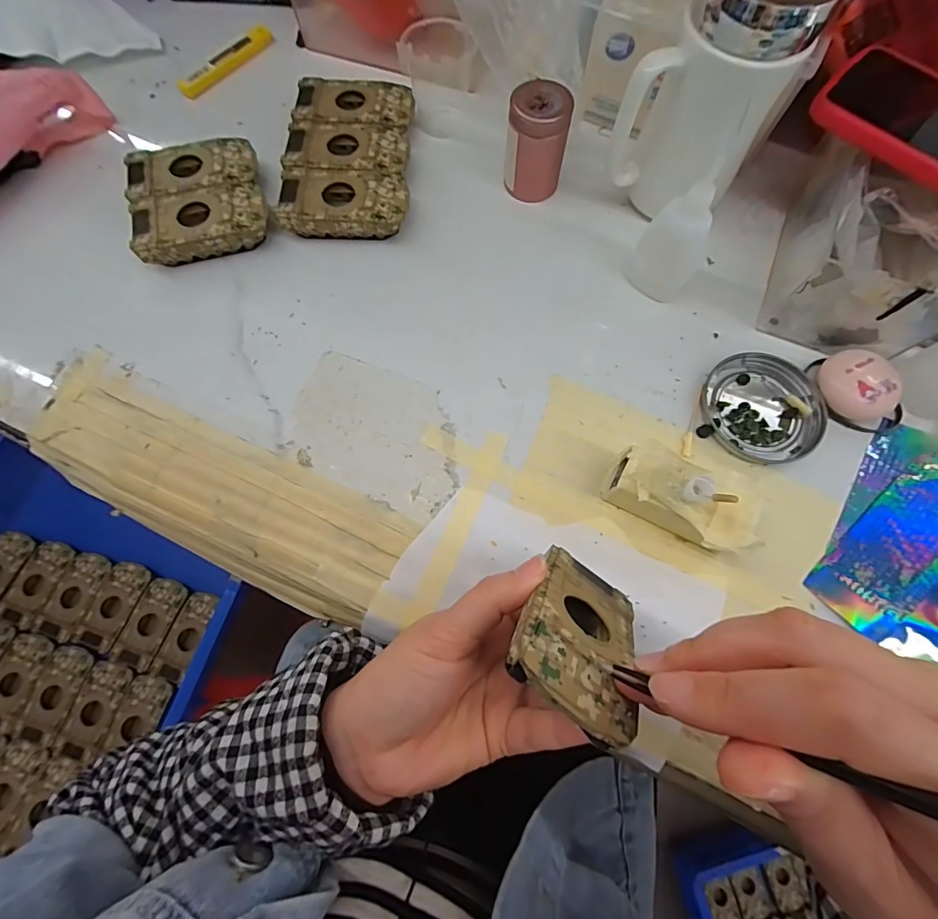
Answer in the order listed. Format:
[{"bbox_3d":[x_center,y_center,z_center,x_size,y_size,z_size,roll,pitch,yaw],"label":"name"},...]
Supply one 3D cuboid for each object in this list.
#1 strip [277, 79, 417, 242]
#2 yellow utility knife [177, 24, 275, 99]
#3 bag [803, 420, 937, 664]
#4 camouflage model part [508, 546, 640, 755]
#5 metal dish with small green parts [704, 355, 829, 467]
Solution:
[{"bbox_3d":[-0.096,-0.243,0.363,0.094,0.032,0.148,0,70,-1],"label":"strip"},{"bbox_3d":[-0.220,-0.364,0.408,0.018,0.014,0.104,35,73,11],"label":"yellow utility knife"},{"bbox_3d":[0.289,0.050,0.270,0.102,0.016,0.147,33,73,11],"label":"bag"},{"bbox_3d":[0.048,0.071,0.188,0.049,0.096,0.007,35,110,11],"label":"camouflage model part"},{"bbox_3d":[0.201,-0.037,0.304,0.075,0.009,0.078,0,70,-1],"label":"metal dish with small green parts"}]

